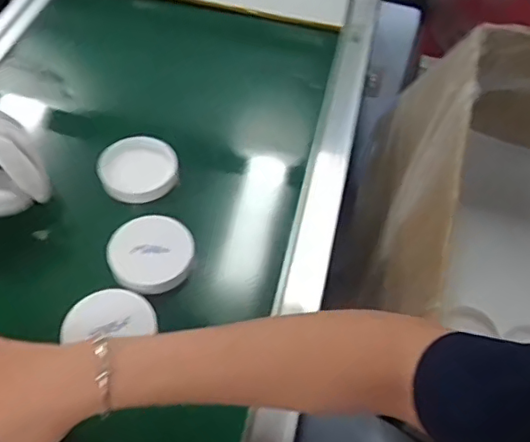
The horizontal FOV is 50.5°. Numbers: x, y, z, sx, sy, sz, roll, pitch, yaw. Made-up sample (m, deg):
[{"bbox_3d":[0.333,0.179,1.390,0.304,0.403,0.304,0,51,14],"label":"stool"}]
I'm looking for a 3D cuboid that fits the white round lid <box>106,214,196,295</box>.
[{"bbox_3d":[-0.105,0.030,0.529,0.077,0.016,0.074,2,54,-3],"label":"white round lid"}]

